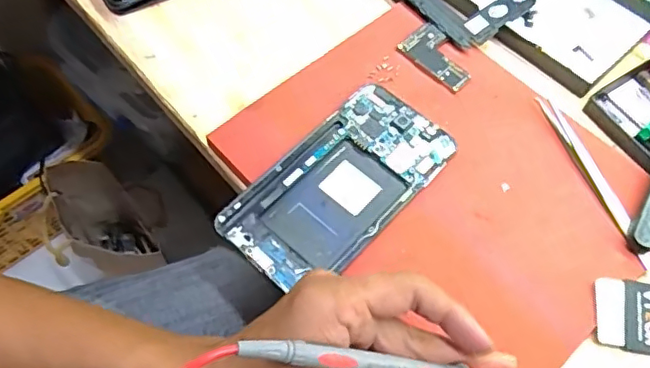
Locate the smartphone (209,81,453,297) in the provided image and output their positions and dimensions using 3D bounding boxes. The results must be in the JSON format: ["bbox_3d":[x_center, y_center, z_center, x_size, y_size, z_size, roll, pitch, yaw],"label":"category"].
[{"bbox_3d":[0.010,-0.001,0.356,0.077,0.007,0.146,41,69,18],"label":"smartphone"}]

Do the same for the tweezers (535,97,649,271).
[{"bbox_3d":[0.173,-0.007,0.365,0.015,0.005,0.129,-15,64,-9],"label":"tweezers"}]

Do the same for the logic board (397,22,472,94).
[{"bbox_3d":[0.083,-0.091,0.408,0.033,0.004,0.055,-39,70,-19],"label":"logic board"}]

